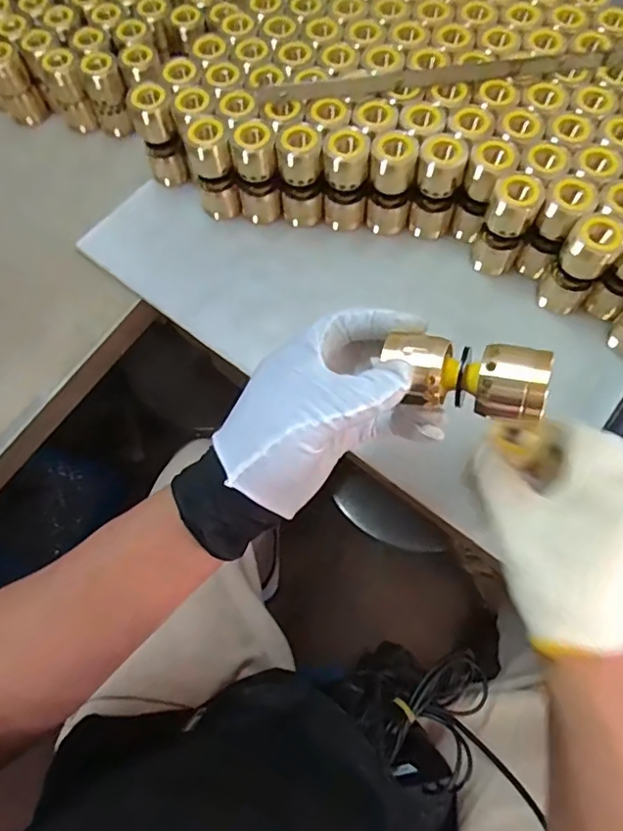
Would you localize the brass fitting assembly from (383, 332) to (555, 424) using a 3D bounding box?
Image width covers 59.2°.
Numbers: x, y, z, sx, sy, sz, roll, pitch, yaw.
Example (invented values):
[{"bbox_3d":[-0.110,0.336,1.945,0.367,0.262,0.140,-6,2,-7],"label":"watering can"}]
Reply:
[{"bbox_3d":[0.084,-0.020,0.302,0.085,0.032,0.036,18,68,22],"label":"brass fitting assembly"}]

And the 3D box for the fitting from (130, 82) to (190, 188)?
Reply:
[{"bbox_3d":[-0.149,-0.272,0.544,0.034,0.096,0.028,-22,68,-6],"label":"fitting"}]

